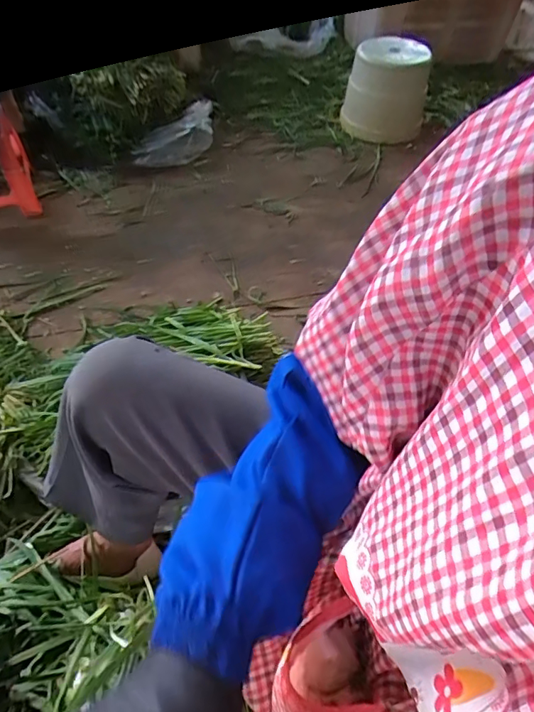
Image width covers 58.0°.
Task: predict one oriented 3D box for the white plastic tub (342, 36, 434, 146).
[{"bbox_3d":[0.372,-0.816,1.487,0.248,0.247,0.229,15,52,9],"label":"white plastic tub"}]

